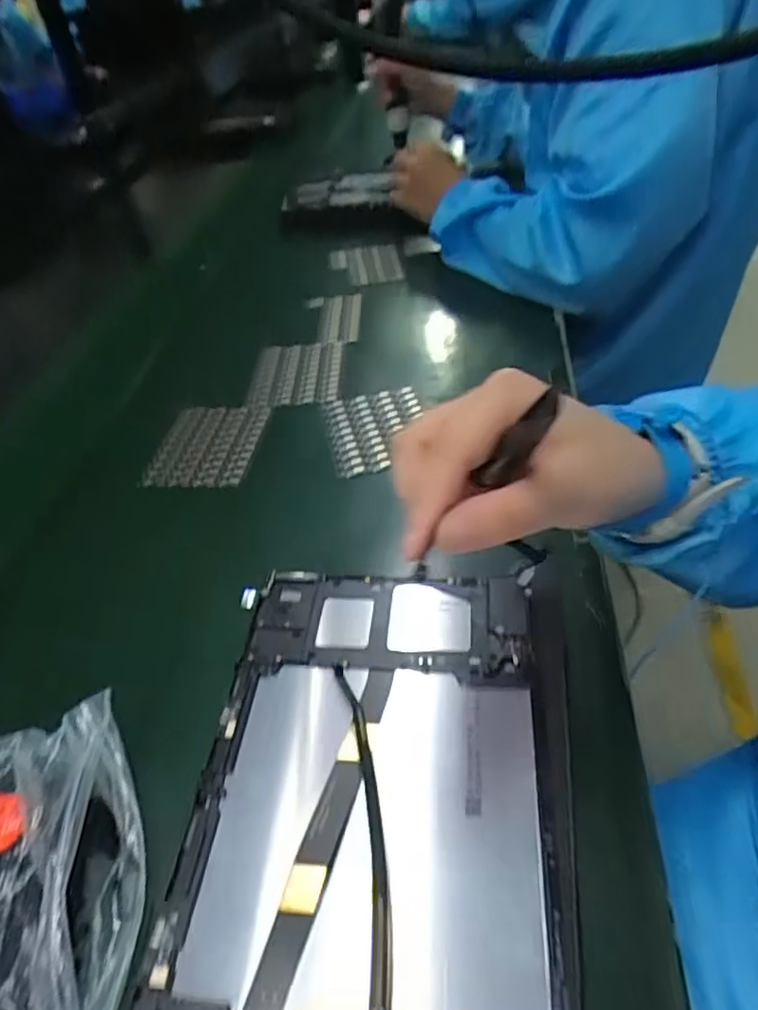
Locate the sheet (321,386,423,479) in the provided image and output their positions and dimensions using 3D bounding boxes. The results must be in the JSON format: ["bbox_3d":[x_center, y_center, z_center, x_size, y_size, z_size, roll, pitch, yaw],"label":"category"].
[{"bbox_3d":[-0.002,-0.060,0.507,0.076,0.005,0.096,-12,45,-4],"label":"sheet"}]

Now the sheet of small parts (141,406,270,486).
[{"bbox_3d":[-0.135,-0.049,0.513,0.079,0.004,0.091,1,49,8],"label":"sheet of small parts"}]

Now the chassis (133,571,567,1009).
[{"bbox_3d":[-0.005,0.121,0.268,0.145,0.011,0.234,-1,42,7],"label":"chassis"}]

